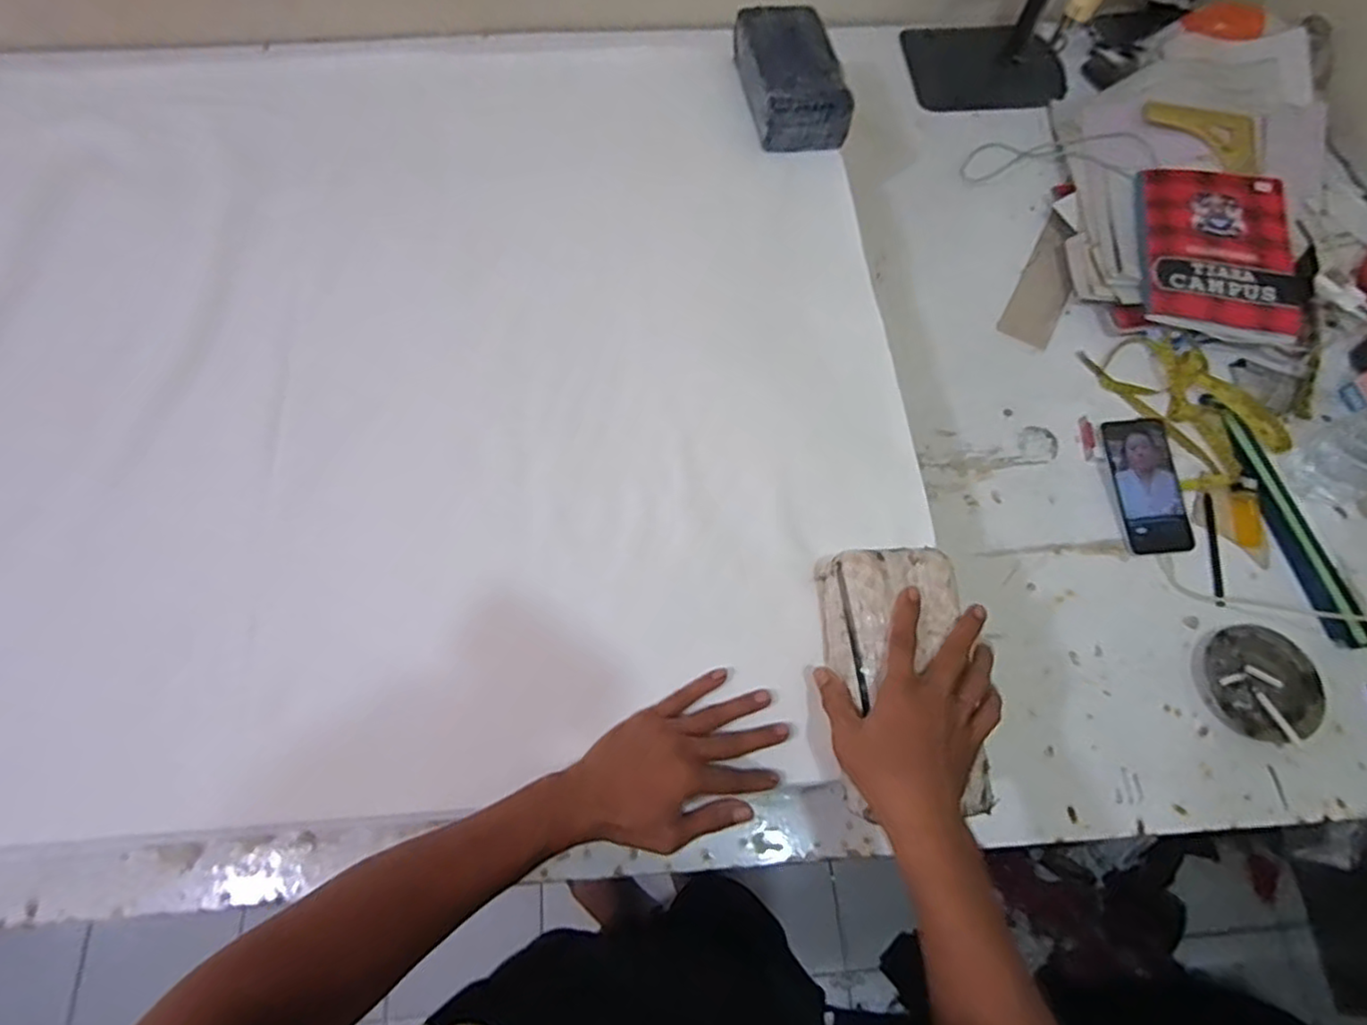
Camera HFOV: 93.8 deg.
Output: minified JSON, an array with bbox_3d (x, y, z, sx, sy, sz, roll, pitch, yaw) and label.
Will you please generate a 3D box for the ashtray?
[{"bbox_3d":[0.601,0.179,0.668,0.117,0.022,0.113,18,69,6],"label":"ashtray"}]

